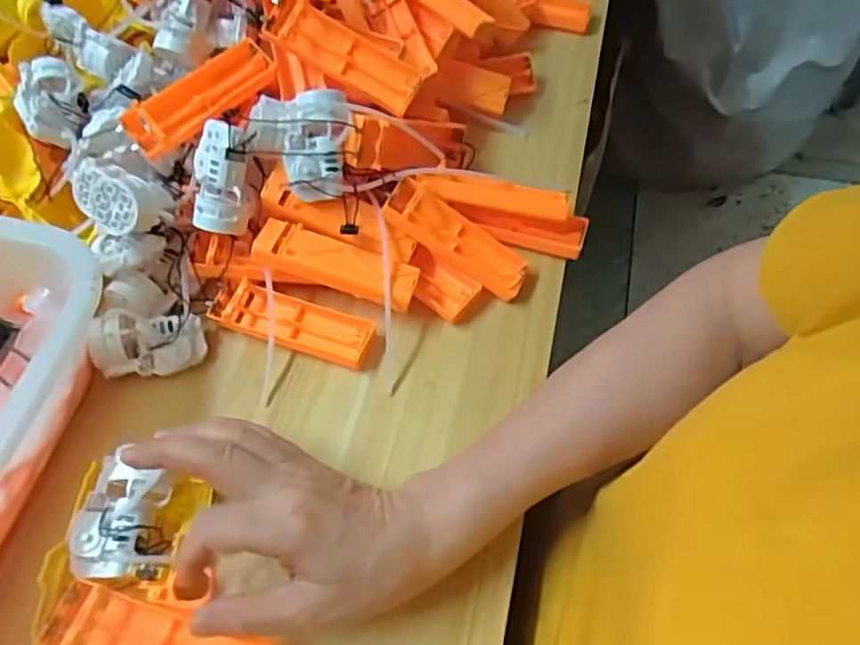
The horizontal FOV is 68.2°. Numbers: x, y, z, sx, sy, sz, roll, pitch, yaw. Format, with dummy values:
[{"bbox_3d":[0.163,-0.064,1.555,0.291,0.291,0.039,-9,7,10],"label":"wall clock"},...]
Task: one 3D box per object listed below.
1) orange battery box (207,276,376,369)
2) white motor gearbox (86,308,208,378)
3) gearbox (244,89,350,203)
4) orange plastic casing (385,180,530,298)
[{"bbox_3d":[-0.094,0.000,0.428,0.109,0.019,0.034,15,60,10],"label":"orange battery box"},{"bbox_3d":[-0.185,0.012,0.414,0.066,0.033,0.035,-8,59,-4],"label":"white motor gearbox"},{"bbox_3d":[-0.088,-0.119,0.417,0.066,0.067,0.030,11,17,1],"label":"gearbox"},{"bbox_3d":[0.019,-0.059,0.443,0.107,0.019,0.037,34,62,-11],"label":"orange plastic casing"}]

